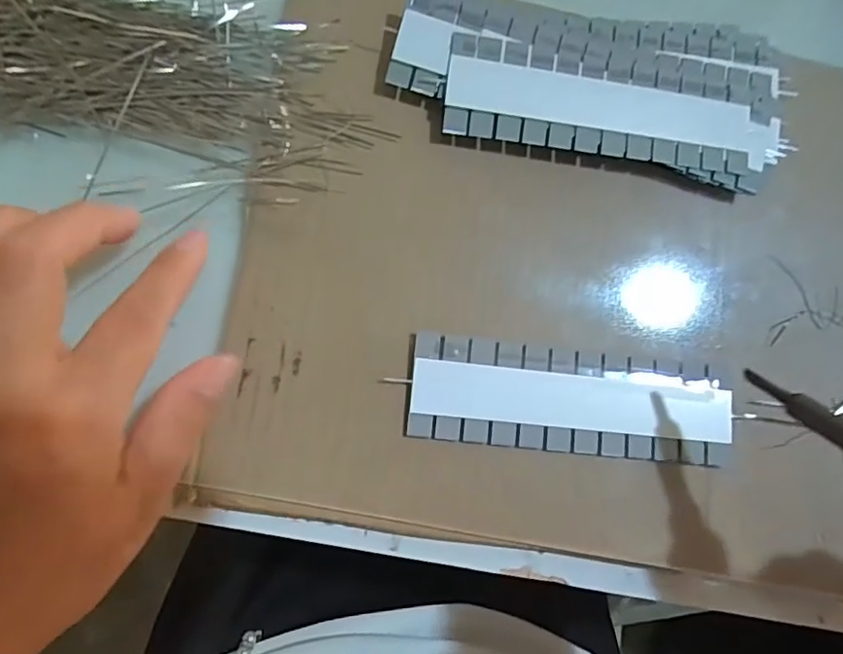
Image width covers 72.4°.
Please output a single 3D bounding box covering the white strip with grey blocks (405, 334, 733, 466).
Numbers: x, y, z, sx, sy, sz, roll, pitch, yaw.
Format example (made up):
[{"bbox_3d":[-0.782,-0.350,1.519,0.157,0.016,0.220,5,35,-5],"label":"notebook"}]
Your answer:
[{"bbox_3d":[0.058,0.029,0.223,0.124,0.004,0.038,6,82,-5],"label":"white strip with grey blocks"}]

